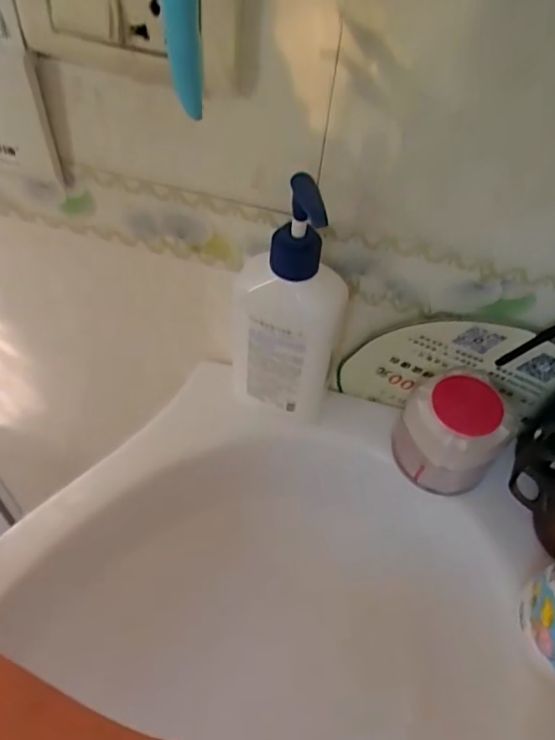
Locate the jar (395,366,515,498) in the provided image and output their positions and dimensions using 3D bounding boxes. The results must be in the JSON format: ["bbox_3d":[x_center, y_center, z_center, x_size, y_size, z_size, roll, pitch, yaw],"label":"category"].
[{"bbox_3d":[0.131,0.044,0.412,0.076,0.067,0.071,2,53,-3],"label":"jar"}]

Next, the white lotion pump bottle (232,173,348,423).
[{"bbox_3d":[0.006,-0.037,0.388,0.075,0.199,0.055,8,53,1],"label":"white lotion pump bottle"}]

